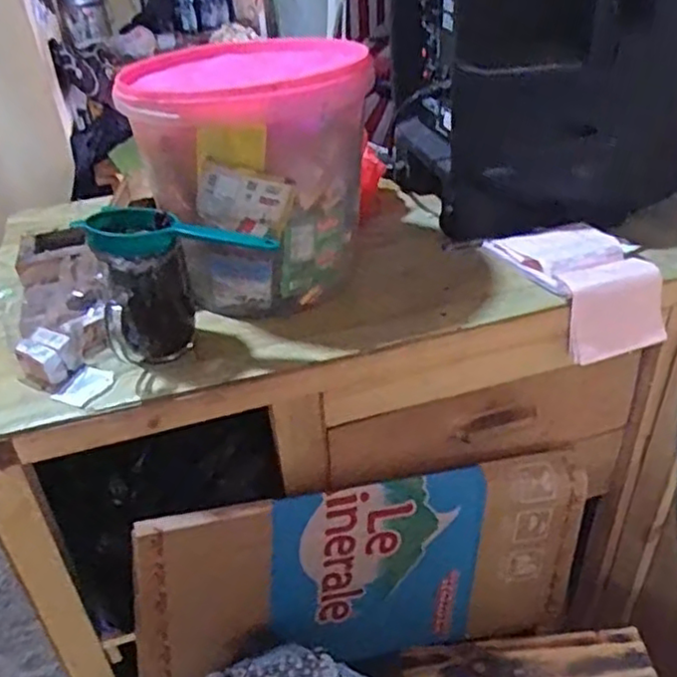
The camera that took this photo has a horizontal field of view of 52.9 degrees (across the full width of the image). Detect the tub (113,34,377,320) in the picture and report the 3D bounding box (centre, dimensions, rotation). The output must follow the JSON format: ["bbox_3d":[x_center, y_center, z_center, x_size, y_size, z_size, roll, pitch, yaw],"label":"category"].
[{"bbox_3d":[-0.087,-0.175,0.732,0.218,0.229,0.203,-4,36,3],"label":"tub"}]

